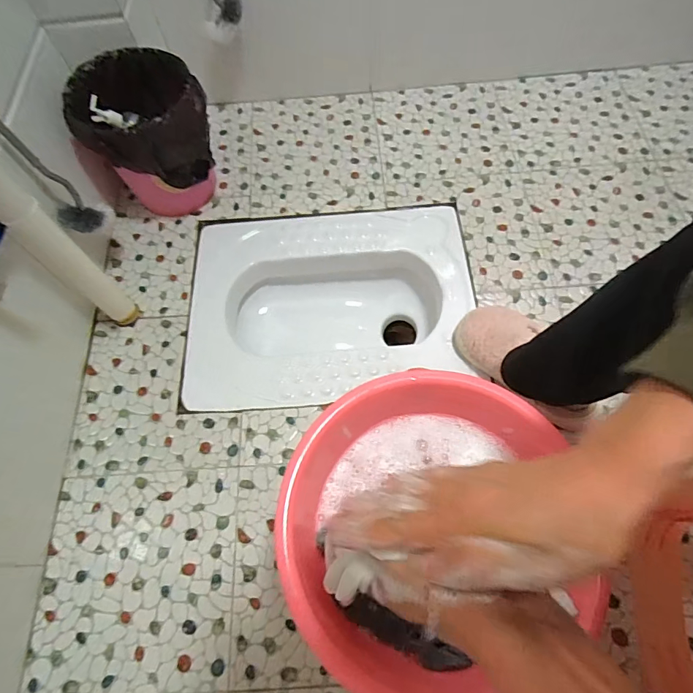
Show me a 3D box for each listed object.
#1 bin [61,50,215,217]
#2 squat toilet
[{"bbox_3d":[-0.380,-0.400,0.884,0.223,0.250,0.227,-23,66,-8],"label":"bin"},{"bbox_3d":[-0.030,-0.063,0.940,0.542,0.174,0.414,-5,65,0],"label":"squat toilet"}]

